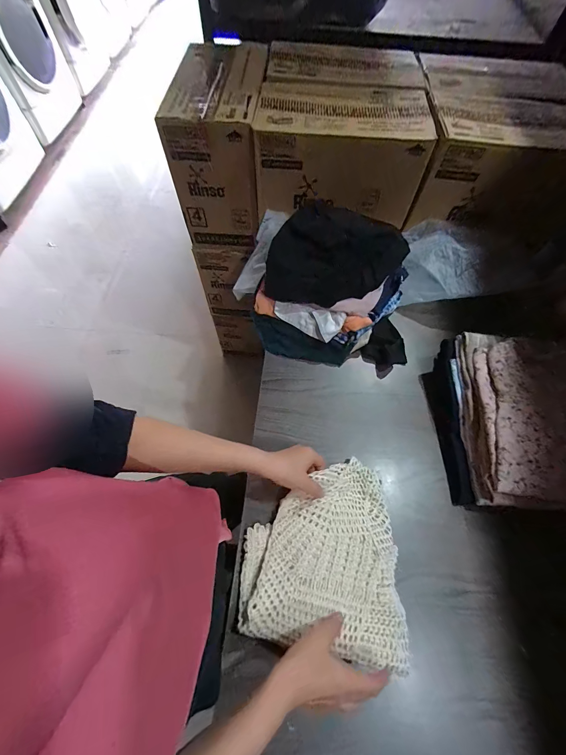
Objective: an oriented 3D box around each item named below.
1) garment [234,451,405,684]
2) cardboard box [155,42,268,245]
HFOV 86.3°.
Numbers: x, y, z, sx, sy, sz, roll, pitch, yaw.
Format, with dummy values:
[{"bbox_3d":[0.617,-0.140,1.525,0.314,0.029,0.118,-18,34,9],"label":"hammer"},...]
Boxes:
[{"bbox_3d":[0.066,0.290,0.511,0.254,0.042,0.283,3,64,0],"label":"garment"},{"bbox_3d":[-0.165,-0.625,0.856,0.214,0.329,0.346,4,64,1],"label":"cardboard box"}]

